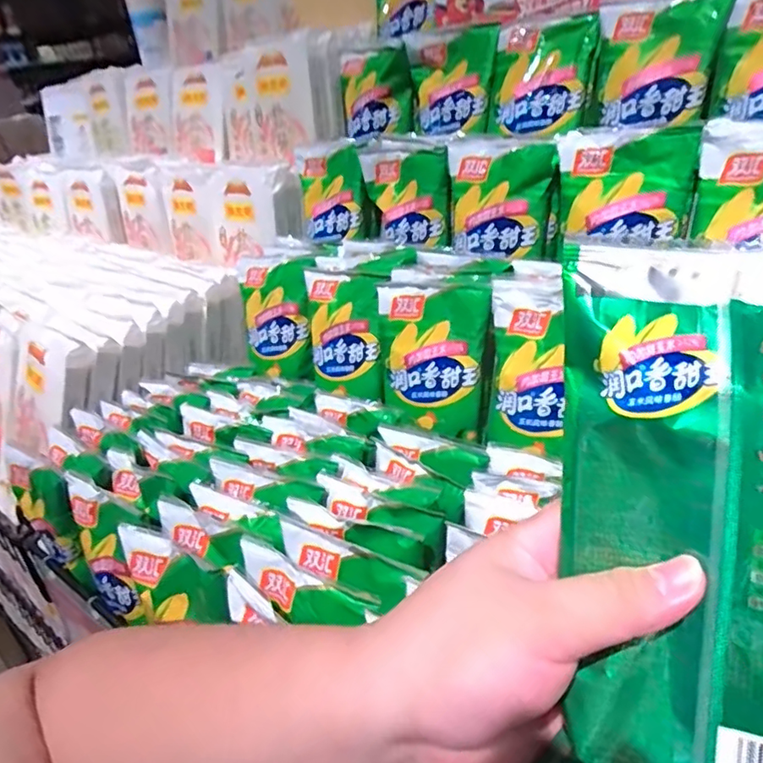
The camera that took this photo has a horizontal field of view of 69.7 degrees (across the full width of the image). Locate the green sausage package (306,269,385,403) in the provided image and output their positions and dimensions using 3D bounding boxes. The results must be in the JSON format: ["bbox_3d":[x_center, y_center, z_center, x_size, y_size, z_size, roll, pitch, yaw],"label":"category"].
[{"bbox_3d":[-0.036,-0.049,0.562,0.104,0.106,0.042,14,35,31],"label":"green sausage package"}]

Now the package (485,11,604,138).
[{"bbox_3d":[0.161,-0.308,0.556,0.101,0.097,0.038,6,32,20],"label":"package"}]

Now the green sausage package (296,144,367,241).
[{"bbox_3d":[-0.061,-0.211,0.635,0.103,0.108,0.039,16,37,34],"label":"green sausage package"}]

